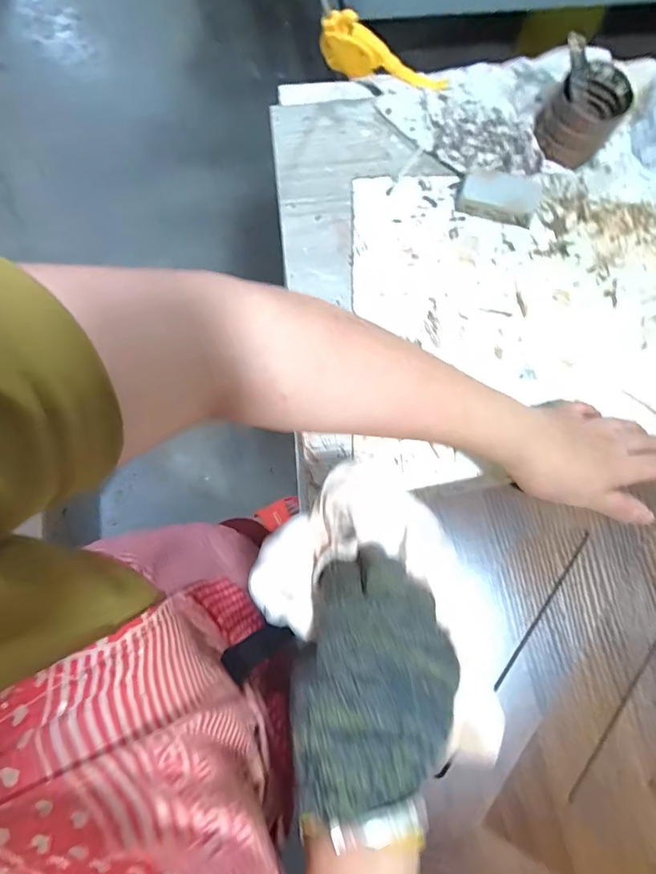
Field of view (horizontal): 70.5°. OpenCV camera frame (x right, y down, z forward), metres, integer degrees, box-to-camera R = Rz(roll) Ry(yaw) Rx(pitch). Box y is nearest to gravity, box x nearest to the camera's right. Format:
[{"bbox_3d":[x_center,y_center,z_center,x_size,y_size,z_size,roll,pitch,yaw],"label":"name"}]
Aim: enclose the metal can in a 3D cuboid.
[{"bbox_3d":[0.230,-0.292,0.425,0.068,0.050,0.074,36,81,6],"label":"metal can"}]

